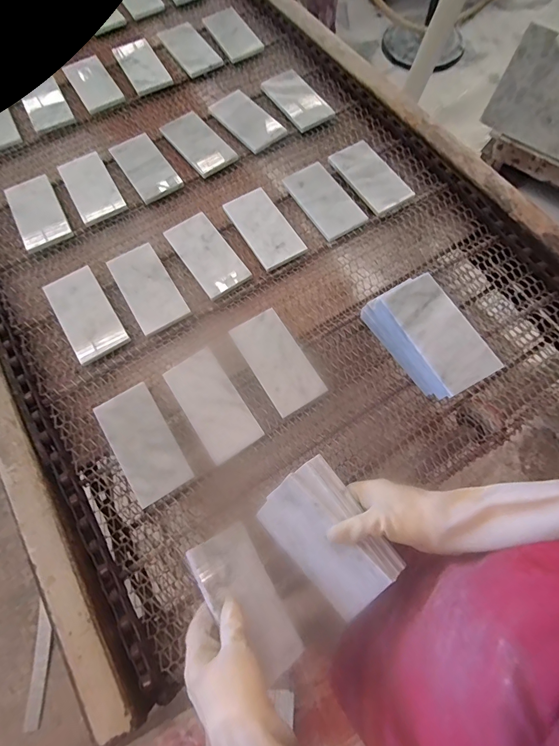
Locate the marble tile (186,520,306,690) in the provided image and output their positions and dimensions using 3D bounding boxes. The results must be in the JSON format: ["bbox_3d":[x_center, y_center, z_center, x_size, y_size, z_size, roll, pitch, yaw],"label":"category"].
[{"bbox_3d":[-0.036,0.246,0.403,0.078,0.011,0.148,-5,49,-49],"label":"marble tile"}]

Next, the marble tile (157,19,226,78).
[{"bbox_3d":[-0.187,-0.676,0.765,0.079,0.015,0.149,-33,73,-11],"label":"marble tile"}]

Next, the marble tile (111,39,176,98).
[{"bbox_3d":[-0.284,-0.635,0.753,0.078,0.008,0.152,-29,73,-9],"label":"marble tile"}]

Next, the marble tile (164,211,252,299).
[{"bbox_3d":[-0.116,-0.190,0.589,0.075,0.013,0.146,-33,73,-11],"label":"marble tile"}]

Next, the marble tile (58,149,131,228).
[{"bbox_3d":[-0.327,-0.325,0.639,0.075,0.013,0.142,-29,73,-9],"label":"marble tile"}]

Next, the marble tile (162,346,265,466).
[{"bbox_3d":[-0.092,0.042,0.504,0.075,0.016,0.146,-33,73,-10],"label":"marble tile"}]

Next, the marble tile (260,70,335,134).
[{"bbox_3d":[0.034,-0.530,0.711,0.084,0.011,0.155,-31,73,-10],"label":"marble tile"}]

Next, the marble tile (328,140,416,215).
[{"bbox_3d":[0.161,-0.343,0.639,0.085,0.015,0.145,-31,73,-10],"label":"marble tile"}]

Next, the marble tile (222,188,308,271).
[{"bbox_3d":[-0.025,-0.239,0.605,0.076,0.014,0.144,-30,73,-10],"label":"marble tile"}]

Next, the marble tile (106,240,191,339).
[{"bbox_3d":[-0.203,-0.132,0.567,0.075,0.016,0.146,-31,73,-10],"label":"marble tile"}]

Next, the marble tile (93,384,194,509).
[{"bbox_3d":[-0.182,0.092,0.487,0.076,0.016,0.147,-30,73,-10],"label":"marble tile"}]

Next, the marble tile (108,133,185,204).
[{"bbox_3d":[-0.239,-0.370,0.657,0.077,0.011,0.147,-32,73,-10],"label":"marble tile"}]

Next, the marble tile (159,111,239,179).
[{"bbox_3d":[-0.147,-0.419,0.669,0.076,0.020,0.142,-36,74,-11],"label":"marble tile"}]

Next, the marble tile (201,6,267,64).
[{"bbox_3d":[-0.101,-0.732,0.787,0.082,0.006,0.166,-27,72,-9],"label":"marble tile"}]

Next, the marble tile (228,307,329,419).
[{"bbox_3d":[-0.002,-0.017,0.526,0.076,0.010,0.145,-31,83,-11],"label":"marble tile"}]

